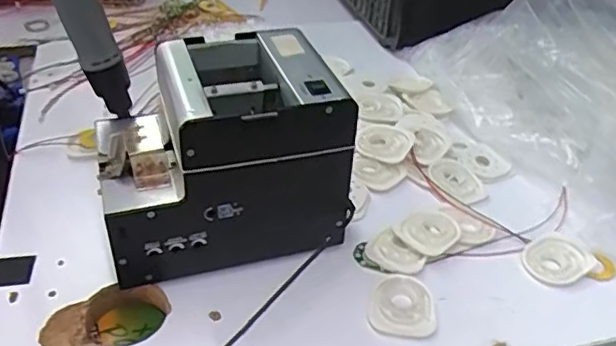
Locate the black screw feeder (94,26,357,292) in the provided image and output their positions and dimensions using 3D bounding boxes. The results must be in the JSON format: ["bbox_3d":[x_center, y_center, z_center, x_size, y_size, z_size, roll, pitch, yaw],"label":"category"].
[{"bbox_3d":[-0.075,-0.018,0.480,0.177,0.150,0.141,-10,39,-17],"label":"black screw feeder"}]

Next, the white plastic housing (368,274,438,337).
[{"bbox_3d":[0.074,0.100,0.455,0.049,0.005,0.053,10,38,8],"label":"white plastic housing"}]

